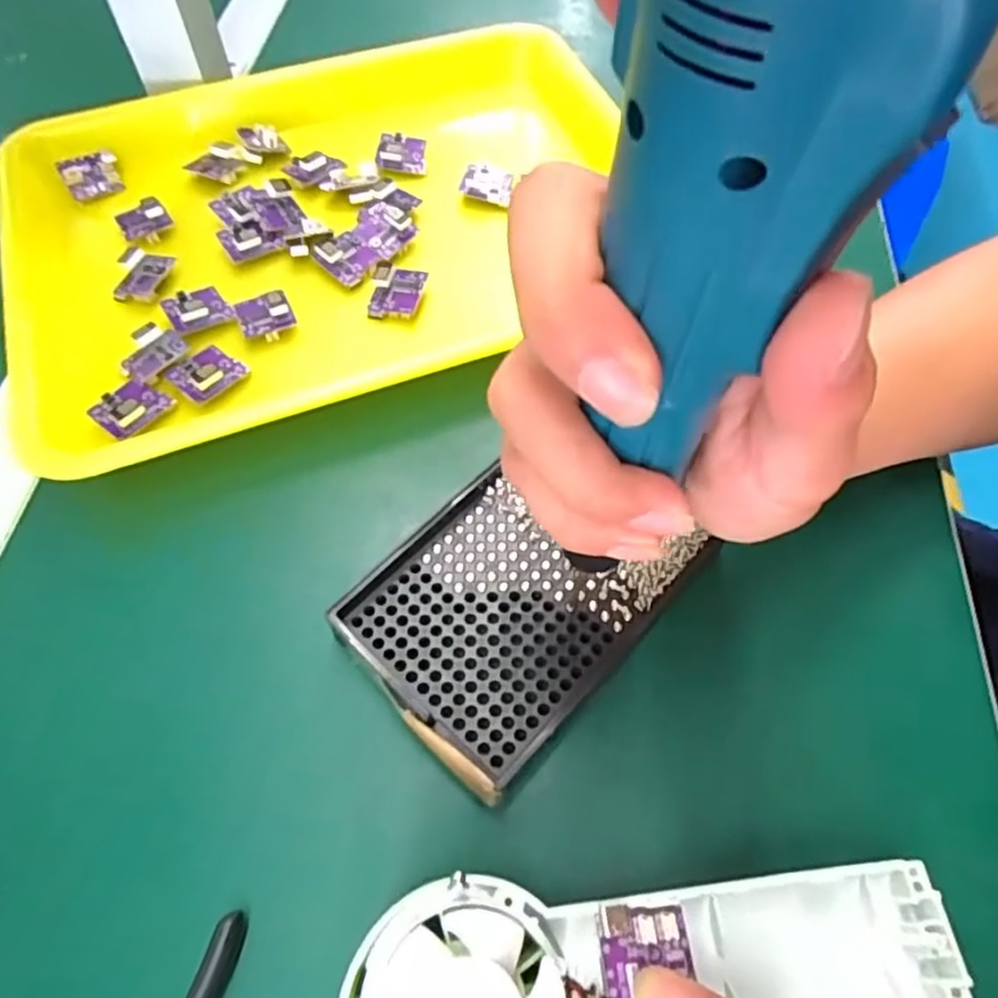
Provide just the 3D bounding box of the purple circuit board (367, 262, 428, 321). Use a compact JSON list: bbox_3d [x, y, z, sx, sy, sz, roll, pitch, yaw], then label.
[{"bbox_3d":[-0.052,-0.104,0.349,0.027,0.011,0.030,15,77,1],"label":"purple circuit board"}]

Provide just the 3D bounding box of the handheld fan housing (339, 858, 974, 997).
[{"bbox_3d":[0.046,0.136,0.196,0.175,0.025,0.057,1,61,-12],"label":"handheld fan housing"}]

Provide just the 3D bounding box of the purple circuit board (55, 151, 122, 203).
[{"bbox_3d":[-0.232,-0.185,0.399,0.031,0.004,0.024,-30,97,-19],"label":"purple circuit board"}]

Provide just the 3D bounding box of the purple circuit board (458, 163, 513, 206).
[{"bbox_3d":[-0.007,-0.178,0.395,0.027,0.008,0.019,9,62,3],"label":"purple circuit board"}]

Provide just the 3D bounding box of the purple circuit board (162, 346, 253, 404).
[{"bbox_3d":[-0.135,-0.061,0.320,0.025,0.012,0.029,38,67,17],"label":"purple circuit board"}]

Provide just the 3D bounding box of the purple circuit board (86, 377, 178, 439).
[{"bbox_3d":[-0.165,-0.043,0.311,0.026,0.011,0.028,31,65,14],"label":"purple circuit board"}]

